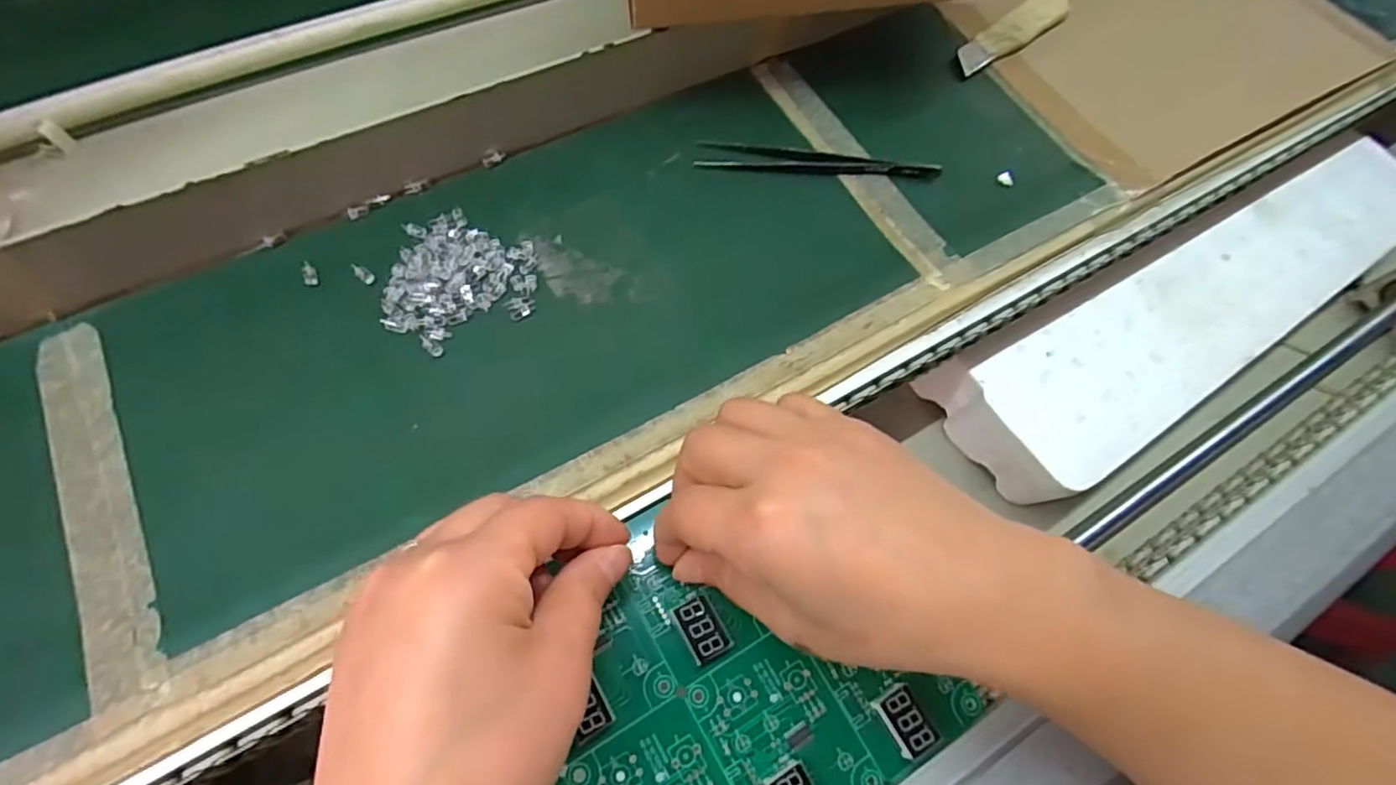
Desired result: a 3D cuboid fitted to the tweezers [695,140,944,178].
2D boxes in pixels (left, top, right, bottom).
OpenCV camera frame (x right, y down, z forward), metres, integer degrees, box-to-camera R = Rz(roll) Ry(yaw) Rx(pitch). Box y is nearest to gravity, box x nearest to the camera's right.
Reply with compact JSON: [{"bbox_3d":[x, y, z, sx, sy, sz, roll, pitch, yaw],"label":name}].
[{"bbox_3d":[0.066,-0.127,0.357,0.132,0.007,0.019,5,66,-4],"label":"tweezers"}]

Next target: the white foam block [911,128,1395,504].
[{"bbox_3d":[0.356,-0.066,0.437,0.425,0.049,0.106,-25,71,-16],"label":"white foam block"}]

